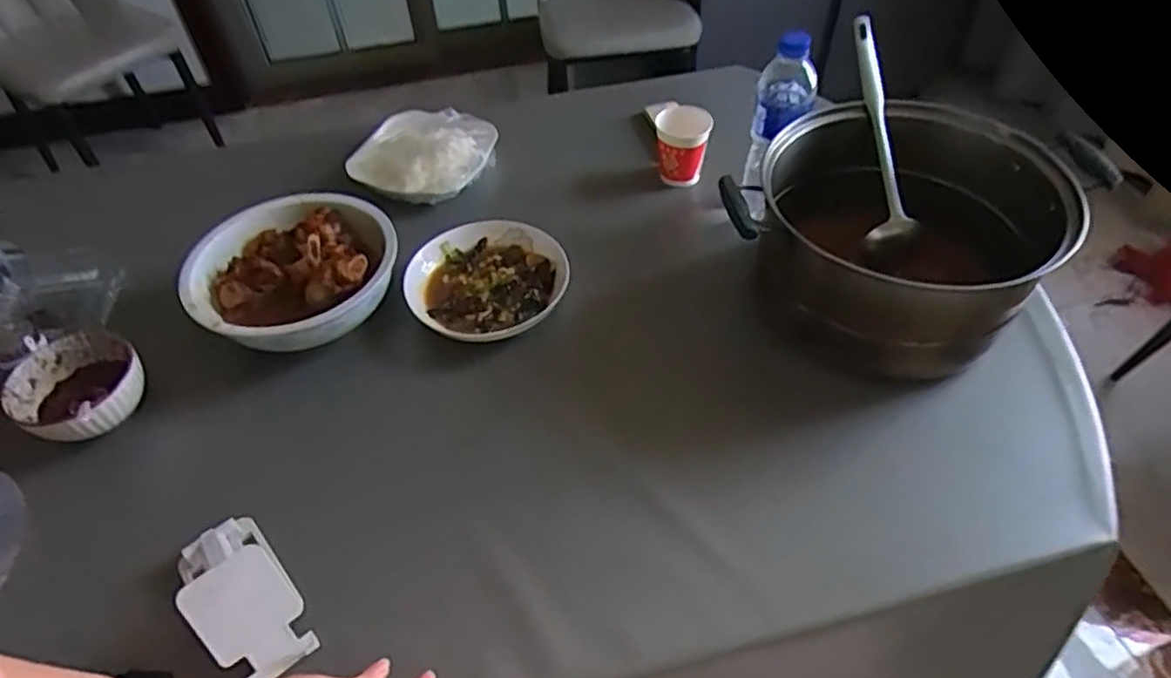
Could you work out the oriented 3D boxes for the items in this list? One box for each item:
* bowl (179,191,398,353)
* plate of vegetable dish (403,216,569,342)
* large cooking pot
[{"bbox_3d":[-0.320,-0.070,0.773,0.213,0.073,0.207,-1,50,2],"label":"bowl"},{"bbox_3d":[-0.111,-0.070,0.799,0.175,0.038,0.168,-1,50,2],"label":"plate of vegetable dish"},{"bbox_3d":[0.310,-0.105,0.703,0.274,0.177,0.271,-1,50,2],"label":"large cooking pot"}]

